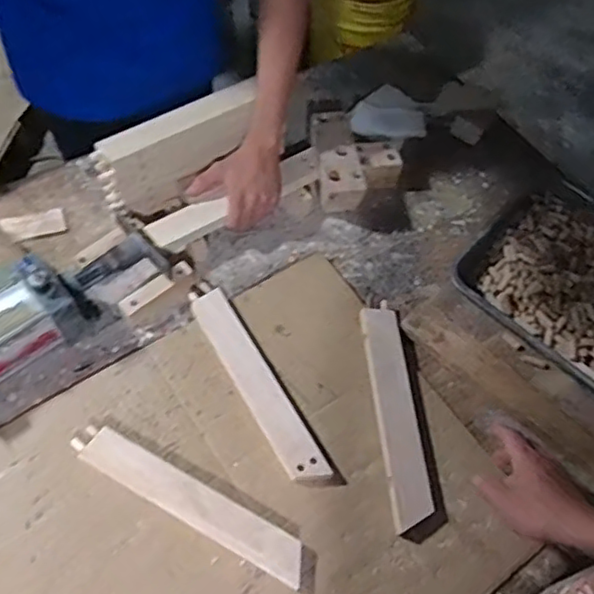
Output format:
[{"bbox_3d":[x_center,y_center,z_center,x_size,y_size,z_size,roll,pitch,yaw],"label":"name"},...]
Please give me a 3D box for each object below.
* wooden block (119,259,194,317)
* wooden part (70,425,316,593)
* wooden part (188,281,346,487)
[{"bbox_3d":[-0.190,-0.006,0.867,0.105,0.041,0.022,-36,68,-22],"label":"wooden block"},{"bbox_3d":[-0.116,0.236,0.724,0.308,0.026,0.049,27,61,11],"label":"wooden part"},{"bbox_3d":[-0.051,0.105,0.804,0.053,0.024,0.311,-27,65,-18],"label":"wooden part"}]

